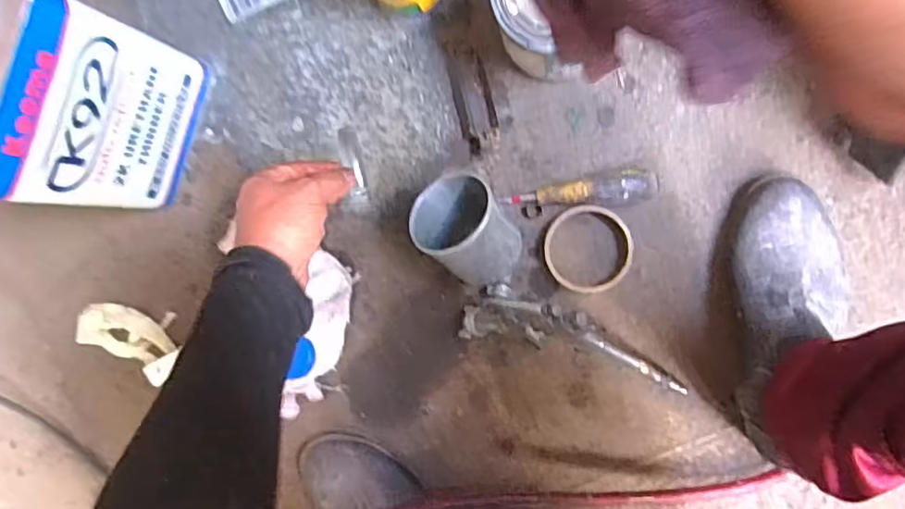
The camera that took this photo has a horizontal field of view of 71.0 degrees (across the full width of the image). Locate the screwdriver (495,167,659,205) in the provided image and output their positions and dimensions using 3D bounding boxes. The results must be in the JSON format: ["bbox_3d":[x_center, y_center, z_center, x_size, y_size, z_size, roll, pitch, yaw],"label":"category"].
[{"bbox_3d":[0.120,-0.061,0.616,0.165,0.038,0.033,-6,91,7],"label":"screwdriver"}]

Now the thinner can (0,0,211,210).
[{"bbox_3d":[-0.349,-0.135,0.569,0.118,0.254,0.163,19,94,6],"label":"thinner can"}]

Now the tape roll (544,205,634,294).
[{"bbox_3d":[0.134,-0.005,0.622,0.084,0.016,0.085,0,92,7],"label":"tape roll"}]

